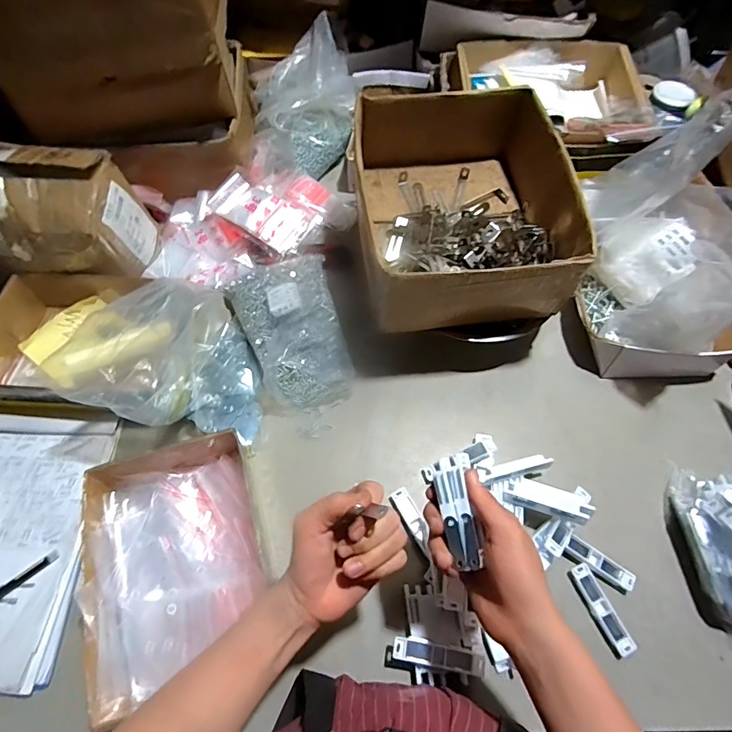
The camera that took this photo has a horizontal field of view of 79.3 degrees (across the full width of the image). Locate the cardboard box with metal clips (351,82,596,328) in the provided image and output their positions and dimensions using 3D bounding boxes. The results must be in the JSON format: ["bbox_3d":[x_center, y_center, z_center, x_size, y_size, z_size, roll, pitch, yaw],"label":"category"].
[{"bbox_3d":[0.122,-0.209,0.590,0.255,0.114,0.300,-7,64,-4],"label":"cardboard box with metal clips"}]

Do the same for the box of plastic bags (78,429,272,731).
[{"bbox_3d":[-0.209,0.210,0.491,0.179,0.060,0.249,-17,66,-9],"label":"box of plastic bags"}]

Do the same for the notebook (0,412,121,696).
[{"bbox_3d":[-0.436,0.199,0.522,0.215,0.018,0.294,4,65,1],"label":"notebook"}]

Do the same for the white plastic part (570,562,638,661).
[{"bbox_3d":[0.268,0.276,0.503,0.021,0.013,0.098,-21,66,-10],"label":"white plastic part"}]

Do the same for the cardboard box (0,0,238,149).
[{"bbox_3d":[-0.356,-0.488,0.609,0.324,0.224,0.255,-6,64,-3],"label":"cardboard box"}]

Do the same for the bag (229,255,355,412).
[{"bbox_3d":[-0.107,-0.060,0.616,0.135,0.074,0.218,-14,65,-7],"label":"bag"}]

